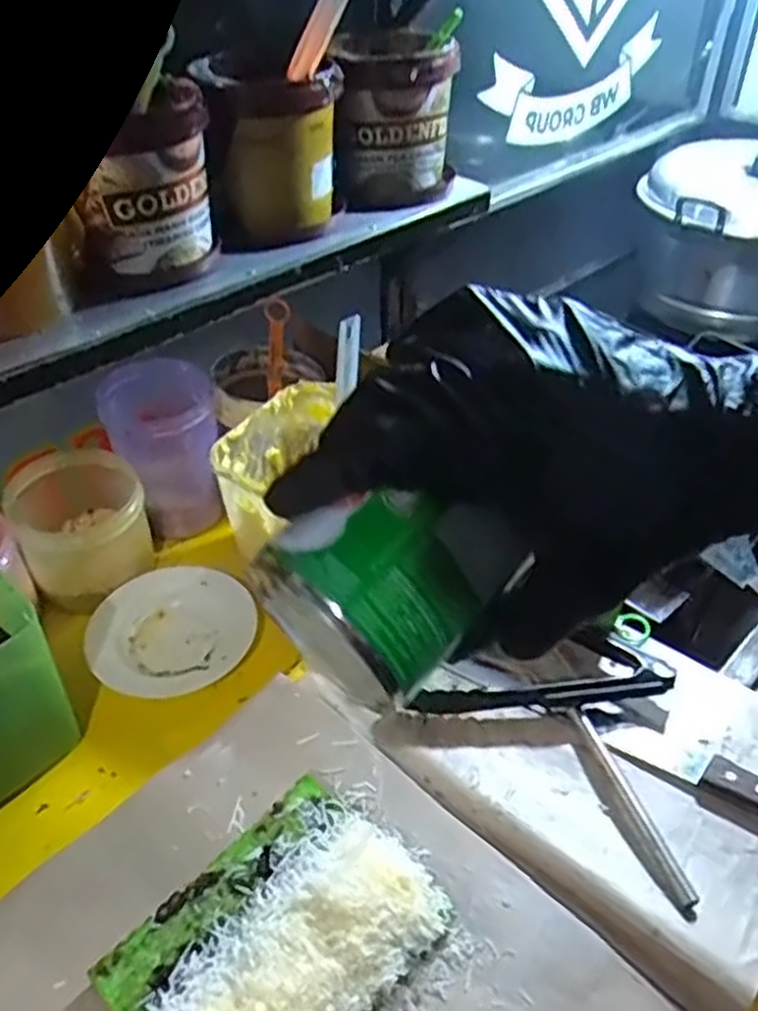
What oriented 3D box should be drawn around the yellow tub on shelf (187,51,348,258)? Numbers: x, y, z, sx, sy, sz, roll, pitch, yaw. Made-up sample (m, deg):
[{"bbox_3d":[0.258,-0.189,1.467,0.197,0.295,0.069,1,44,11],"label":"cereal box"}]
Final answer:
[{"bbox_3d":[-0.098,-0.321,0.689,0.114,0.137,0.121,-10,45,-14],"label":"yellow tub on shelf"}]

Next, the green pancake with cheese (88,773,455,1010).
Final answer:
[{"bbox_3d":[-0.062,0.267,0.476,0.142,0.035,0.191,34,52,28],"label":"green pancake with cheese"}]

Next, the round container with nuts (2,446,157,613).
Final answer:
[{"bbox_3d":[-0.290,0.015,0.750,0.118,0.092,0.136,-20,49,-23],"label":"round container with nuts"}]

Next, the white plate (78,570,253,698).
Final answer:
[{"bbox_3d":[-0.187,0.111,0.702,0.129,0.028,0.154,19,46,16],"label":"white plate"}]

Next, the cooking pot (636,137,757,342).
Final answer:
[{"bbox_3d":[0.554,-0.432,1.204,0.278,0.212,0.318,11,44,8],"label":"cooking pot"}]

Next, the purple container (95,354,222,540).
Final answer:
[{"bbox_3d":[-0.219,-0.057,0.799,0.105,0.161,0.104,2,44,-2],"label":"purple container"}]

